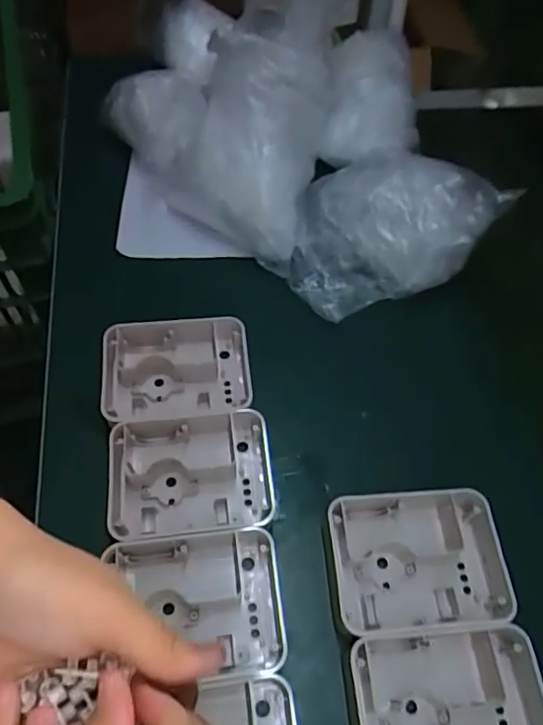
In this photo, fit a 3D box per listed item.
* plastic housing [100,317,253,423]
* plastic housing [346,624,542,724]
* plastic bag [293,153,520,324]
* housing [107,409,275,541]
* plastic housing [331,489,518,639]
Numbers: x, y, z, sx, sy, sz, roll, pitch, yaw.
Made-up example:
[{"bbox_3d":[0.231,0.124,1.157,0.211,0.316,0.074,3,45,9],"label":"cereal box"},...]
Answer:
[{"bbox_3d":[-0.085,0.009,0.506,0.130,0.035,0.092,-6,60,-7],"label":"plastic housing"},{"bbox_3d":[0.126,0.239,0.380,0.136,0.040,0.098,-2,59,-5],"label":"plastic housing"},{"bbox_3d":[0.111,-0.140,0.569,0.189,0.097,0.144,-15,61,-12],"label":"plastic bag"},{"bbox_3d":[-0.068,0.093,0.461,0.133,0.034,0.101,-4,59,-6],"label":"housing"},{"bbox_3d":[0.114,0.155,0.433,0.136,0.042,0.100,-3,59,-5],"label":"plastic housing"}]

